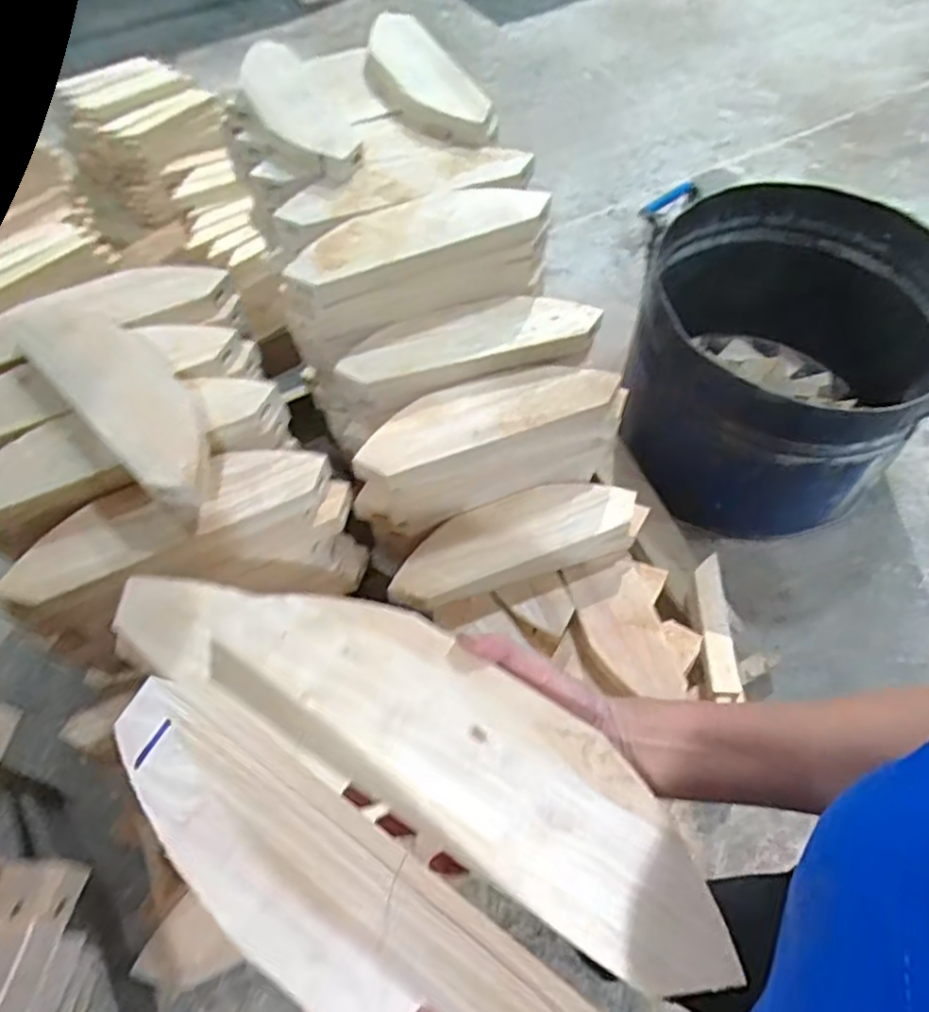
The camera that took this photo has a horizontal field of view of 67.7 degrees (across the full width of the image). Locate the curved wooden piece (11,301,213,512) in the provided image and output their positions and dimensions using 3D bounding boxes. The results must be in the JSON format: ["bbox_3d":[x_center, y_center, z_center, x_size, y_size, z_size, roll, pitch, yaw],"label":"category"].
[{"bbox_3d":[-0.360,-0.125,0.721,0.099,0.037,0.333,-41,65,-21],"label":"curved wooden piece"}]

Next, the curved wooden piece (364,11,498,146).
[{"bbox_3d":[-0.059,-0.572,0.933,0.110,0.044,0.277,-22,60,-12],"label":"curved wooden piece"}]

